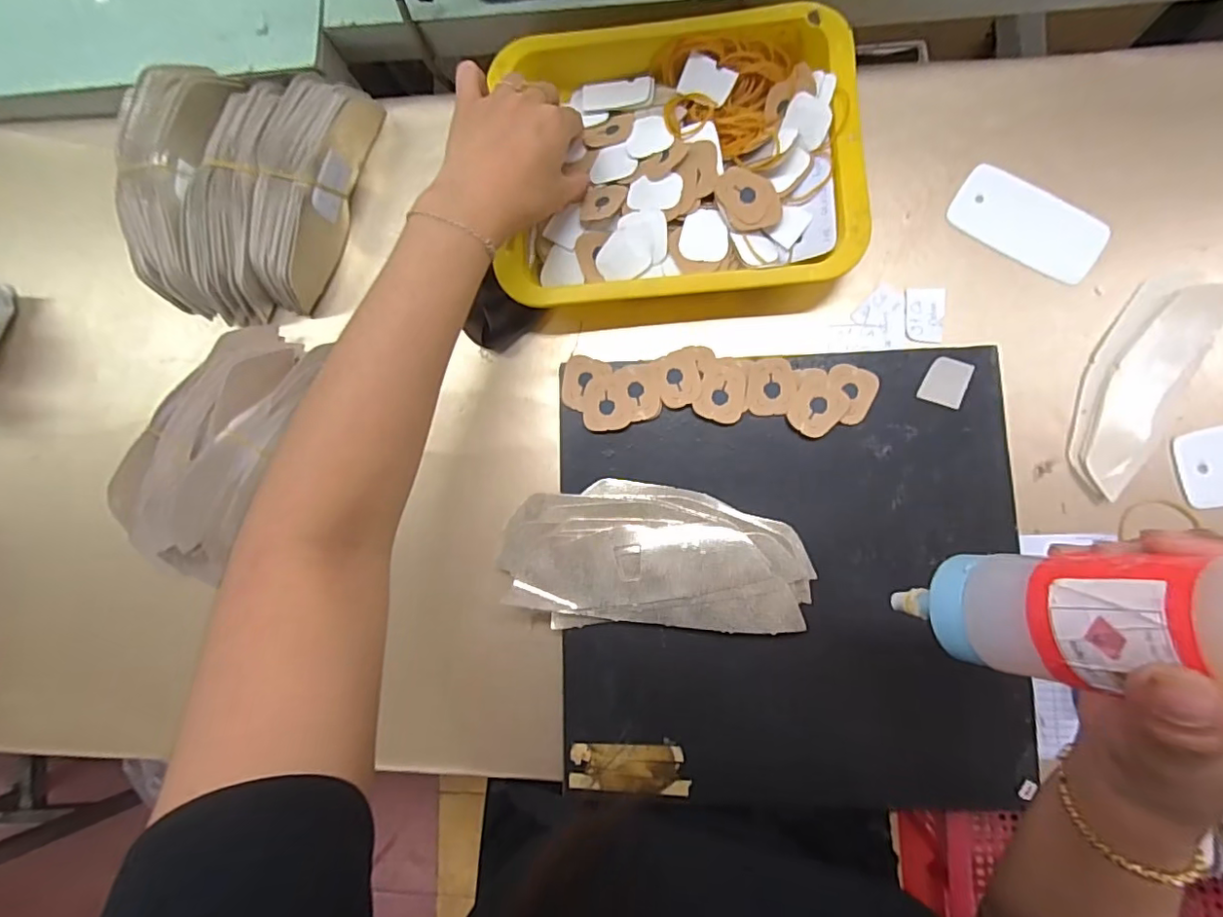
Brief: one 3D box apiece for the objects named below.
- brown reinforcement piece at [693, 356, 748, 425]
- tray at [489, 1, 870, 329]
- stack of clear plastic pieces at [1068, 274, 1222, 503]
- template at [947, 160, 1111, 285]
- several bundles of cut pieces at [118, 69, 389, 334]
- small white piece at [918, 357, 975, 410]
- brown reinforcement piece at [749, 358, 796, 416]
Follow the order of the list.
[{"bbox_3d":[0.078,-0.047,0.393,0.033,0.004,0.043,19,90,6],"label":"brown reinforcement piece"},{"bbox_3d":[0.044,-0.209,0.412,0.250,0.040,0.204,0,88,5],"label":"tray"},{"bbox_3d":[0.360,-0.055,0.391,0.056,0.013,0.160,31,91,6],"label":"stack of clear plastic pieces"},{"bbox_3d":[0.302,-0.171,0.413,0.105,0.005,0.057,36,91,5],"label":"template"},{"bbox_3d":[-0.289,-0.206,0.439,0.160,0.054,0.192,14,89,6],"label":"several bundles of cut pieces"},{"bbox_3d":[0.227,-0.052,0.385,0.028,0.004,0.031,20,90,6],"label":"small white piece"},{"bbox_3d":[0.111,-0.049,0.393,0.032,0.004,0.038,0,88,5],"label":"brown reinforcement piece"}]

